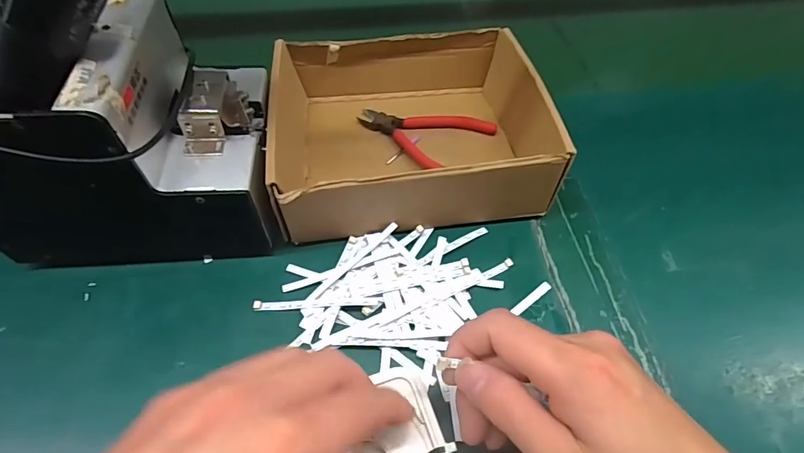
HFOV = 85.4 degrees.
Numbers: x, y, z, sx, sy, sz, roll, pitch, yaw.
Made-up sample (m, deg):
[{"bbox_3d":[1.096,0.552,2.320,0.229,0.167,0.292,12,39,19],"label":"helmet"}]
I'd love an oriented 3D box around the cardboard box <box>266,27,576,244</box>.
[{"bbox_3d":[0.002,-0.087,0.369,0.214,0.073,0.179,-9,55,-7],"label":"cardboard box"}]

